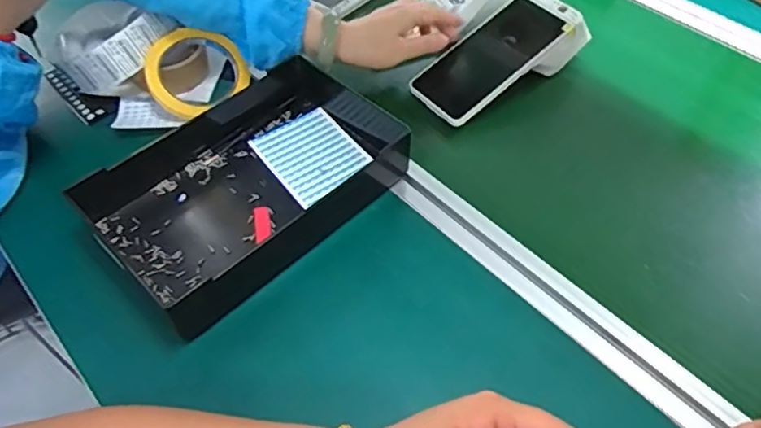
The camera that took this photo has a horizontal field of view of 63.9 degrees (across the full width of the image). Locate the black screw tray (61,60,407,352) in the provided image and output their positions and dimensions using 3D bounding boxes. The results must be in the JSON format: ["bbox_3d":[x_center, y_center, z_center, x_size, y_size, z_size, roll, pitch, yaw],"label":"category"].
[{"bbox_3d":[-0.107,-0.034,0.549,0.282,0.049,0.166,-38,58,-27],"label":"black screw tray"}]

